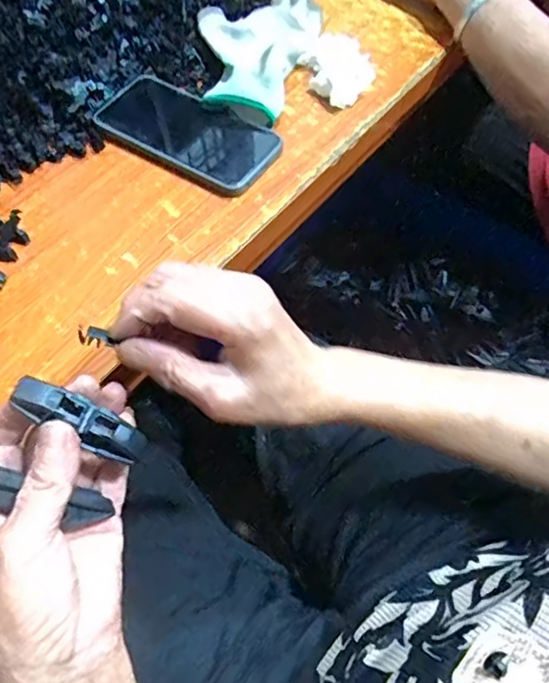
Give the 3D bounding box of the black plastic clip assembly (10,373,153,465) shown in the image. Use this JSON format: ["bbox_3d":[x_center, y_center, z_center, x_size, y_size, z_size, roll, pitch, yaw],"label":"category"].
[{"bbox_3d":[-0.098,0.040,0.291,0.070,0.013,0.016,34,62,-18],"label":"black plastic clip assembly"}]

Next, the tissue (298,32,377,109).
[{"bbox_3d":[0.063,-0.258,0.537,0.064,0.018,0.085,-14,61,-6],"label":"tissue"}]

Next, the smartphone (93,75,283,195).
[{"bbox_3d":[-0.078,-0.184,0.501,0.159,0.011,0.075,31,66,18],"label":"smartphone"}]

